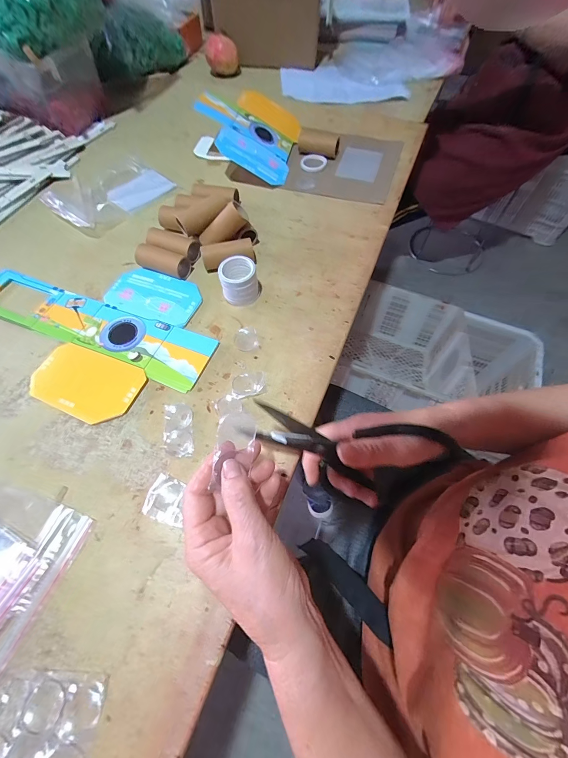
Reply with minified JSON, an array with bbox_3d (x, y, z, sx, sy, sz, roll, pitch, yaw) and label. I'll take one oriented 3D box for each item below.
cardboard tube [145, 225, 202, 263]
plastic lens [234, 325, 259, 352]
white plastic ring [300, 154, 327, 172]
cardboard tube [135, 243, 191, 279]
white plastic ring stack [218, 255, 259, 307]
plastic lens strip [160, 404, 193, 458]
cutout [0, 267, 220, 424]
[{"bbox_3d":[-0.164,-0.193,0.458,0.074,0.028,0.036,19,65,10],"label":"cardboard tube"},{"bbox_3d":[-0.048,-0.051,0.393,0.029,0.005,0.036,-9,63,-4],"label":"plastic lens"},{"bbox_3d":[0.054,-0.392,0.566,0.048,0.008,0.048,0,63,0],"label":"white plastic ring"},{"bbox_3d":[-0.172,-0.166,0.440,0.074,0.025,0.028,16,64,9],"label":"cardboard tube"},{"bbox_3d":[-0.059,-0.130,0.412,0.049,0.048,0.051,-8,63,-4],"label":"white plastic ring stack"},{"bbox_3d":[-0.117,0.056,0.343,0.031,0.004,0.061,-7,63,-3],"label":"plastic lens strip"},{"bbox_3d":[-0.257,-0.072,0.407,0.341,0.009,0.213,20,65,10],"label":"cutout"}]

